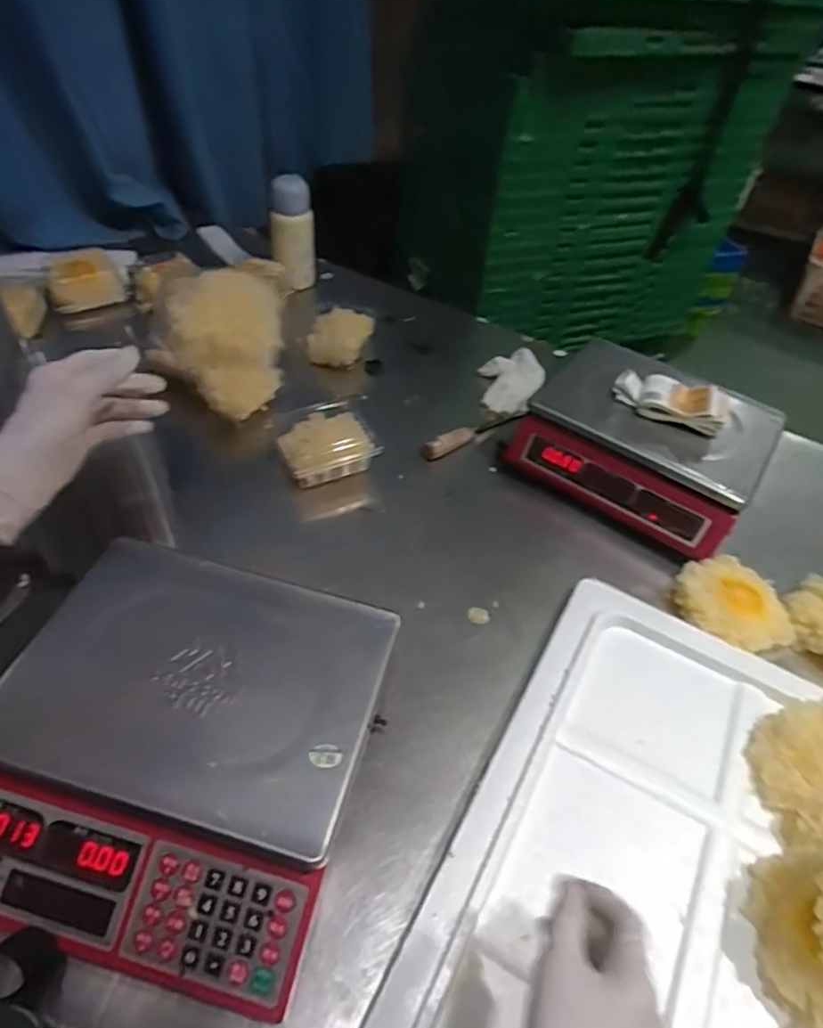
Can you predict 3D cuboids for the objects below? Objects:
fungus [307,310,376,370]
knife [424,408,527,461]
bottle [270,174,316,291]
[{"bbox_3d":[-0.117,-0.291,1.007,0.104,0.057,0.096,3,48,-3],"label":"fungus"},{"bbox_3d":[0.101,-0.130,0.900,0.208,0.023,0.025,-29,57,-28],"label":"knife"},{"bbox_3d":[-0.217,-0.494,1.117,0.078,0.203,0.080,-4,48,-9],"label":"bottle"}]

